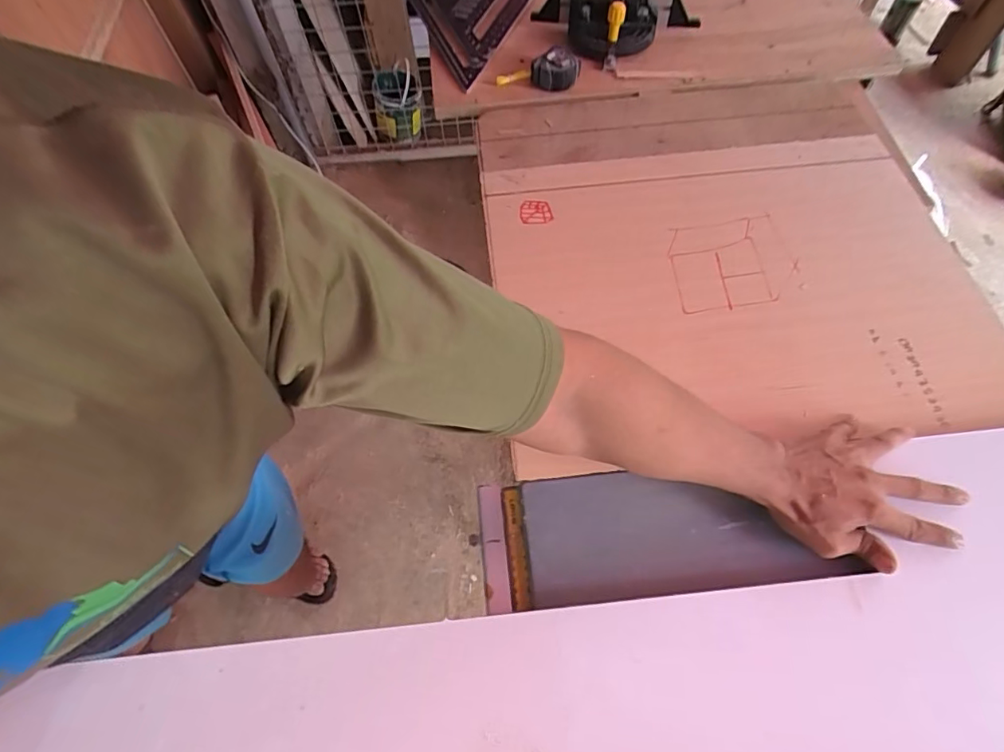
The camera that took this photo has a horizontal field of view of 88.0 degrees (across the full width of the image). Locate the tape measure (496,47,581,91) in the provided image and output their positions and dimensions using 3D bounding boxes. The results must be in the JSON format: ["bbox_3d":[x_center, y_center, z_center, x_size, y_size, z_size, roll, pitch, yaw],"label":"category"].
[{"bbox_3d":[0.060,-0.484,0.813,0.124,0.039,0.069,13,62,9],"label":"tape measure"}]

